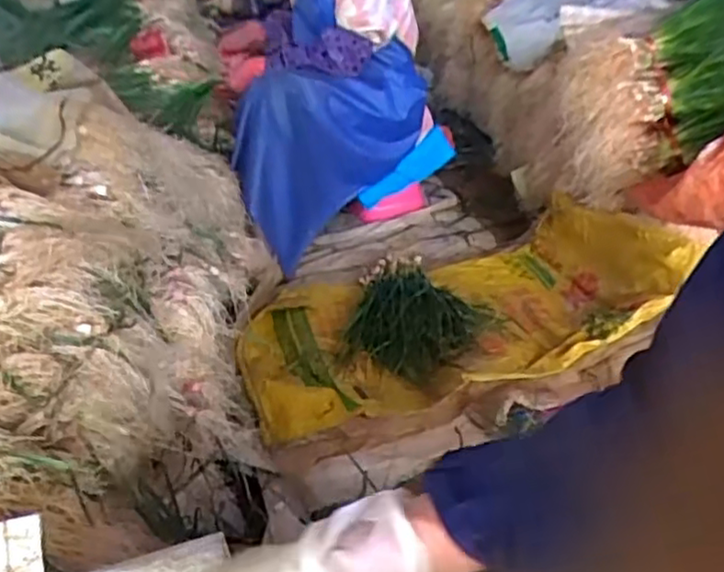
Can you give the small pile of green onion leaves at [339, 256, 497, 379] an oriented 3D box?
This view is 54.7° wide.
[{"bbox_3d":[0.120,0.029,1.431,0.289,0.057,0.491,-1,29,7],"label":"small pile of green onion leaves"}]

